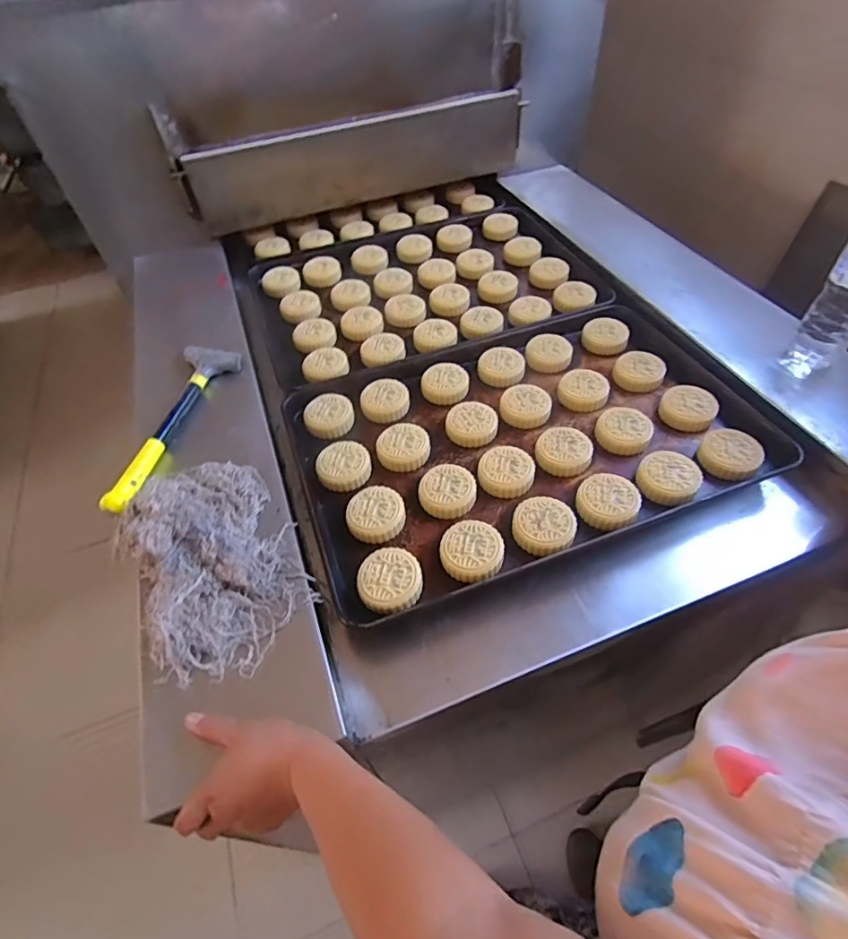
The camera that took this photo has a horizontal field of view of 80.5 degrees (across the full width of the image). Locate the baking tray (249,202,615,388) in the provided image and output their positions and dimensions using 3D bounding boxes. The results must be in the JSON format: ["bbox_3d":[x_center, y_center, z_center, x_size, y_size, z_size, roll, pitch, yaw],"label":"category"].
[{"bbox_3d":[-0.006,-0.344,0.943,0.595,0.046,0.420,-22,49,-8],"label":"baking tray"}]

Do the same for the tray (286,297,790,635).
[{"bbox_3d":[0.133,-0.049,0.693,0.594,0.049,0.391,-21,48,-6],"label":"tray"}]

